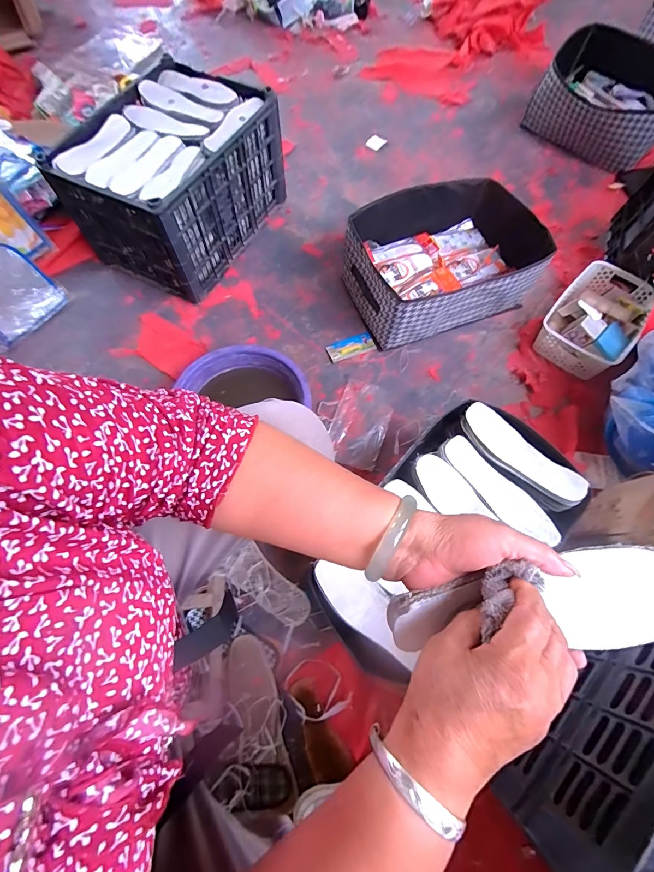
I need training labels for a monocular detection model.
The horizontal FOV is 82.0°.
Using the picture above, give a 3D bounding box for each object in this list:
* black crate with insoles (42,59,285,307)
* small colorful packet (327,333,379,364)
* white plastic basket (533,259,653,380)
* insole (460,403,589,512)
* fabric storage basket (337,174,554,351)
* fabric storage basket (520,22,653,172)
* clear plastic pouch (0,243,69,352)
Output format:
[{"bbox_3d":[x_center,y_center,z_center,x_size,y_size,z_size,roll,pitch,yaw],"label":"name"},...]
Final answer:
[{"bbox_3d":[-0.391,-0.685,1.016,0.381,0.274,0.479,27,71,12],"label":"black crate with insoles"},{"bbox_3d":[0.063,-0.227,0.963,0.121,0.013,0.055,-19,68,-6],"label":"small colorful packet"},{"bbox_3d":[0.681,-0.296,0.944,0.197,0.090,0.302,37,72,13],"label":"white plastic basket"},{"bbox_3d":[0.339,0.036,0.664,0.229,0.019,0.072,42,83,14],"label":"insole"},{"bbox_3d":[0.294,-0.436,0.954,0.459,0.181,0.324,-19,69,-8],"label":"fabric storage basket"},{"bbox_3d":[0.923,-1.103,1.230,0.428,0.162,0.321,36,72,13],"label":"fabric storage basket"},{"bbox_3d":[-0.910,-0.412,1.060,0.223,0.057,0.278,-42,74,-15],"label":"clear plastic pouch"}]

